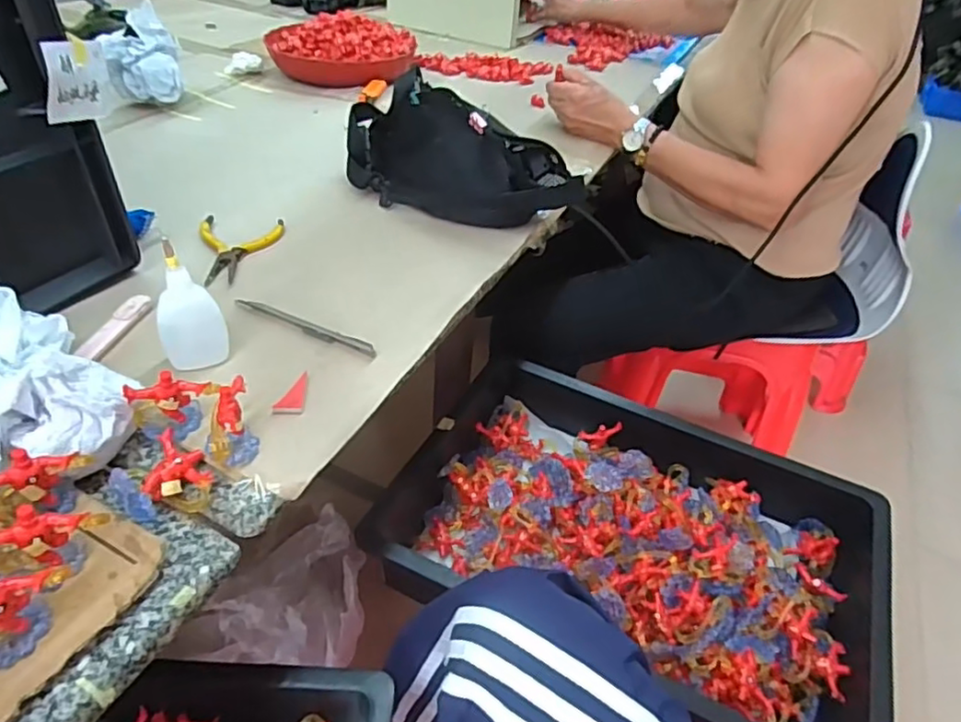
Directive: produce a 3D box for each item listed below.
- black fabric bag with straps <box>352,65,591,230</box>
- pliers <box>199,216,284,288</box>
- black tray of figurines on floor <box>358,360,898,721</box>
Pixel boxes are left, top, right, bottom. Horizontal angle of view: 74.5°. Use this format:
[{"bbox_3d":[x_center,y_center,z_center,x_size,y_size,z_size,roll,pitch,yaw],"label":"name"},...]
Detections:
[{"bbox_3d":[-0.027,-0.221,0.694,0.271,0.093,0.125,29,45,25],"label":"black fabric bag with straps"},{"bbox_3d":[-0.235,-0.110,0.604,0.078,0.007,0.122,0,40,-7],"label":"pliers"},{"bbox_3d":[0.150,0.176,0.634,0.444,0.081,0.316,21,42,18],"label":"black tray of figurines on floor"}]

